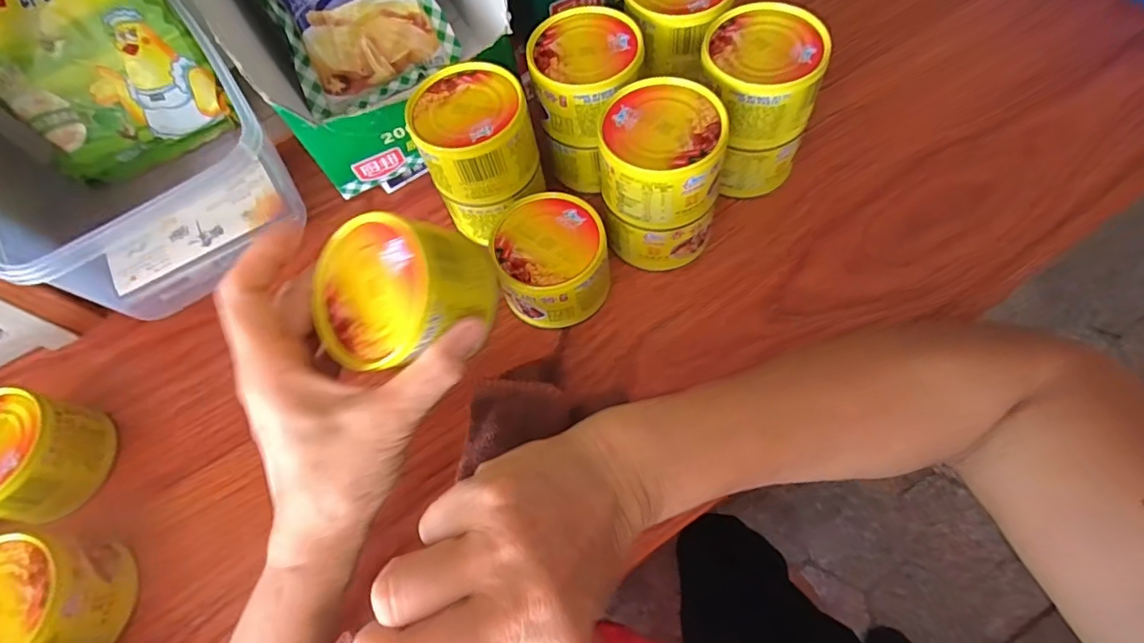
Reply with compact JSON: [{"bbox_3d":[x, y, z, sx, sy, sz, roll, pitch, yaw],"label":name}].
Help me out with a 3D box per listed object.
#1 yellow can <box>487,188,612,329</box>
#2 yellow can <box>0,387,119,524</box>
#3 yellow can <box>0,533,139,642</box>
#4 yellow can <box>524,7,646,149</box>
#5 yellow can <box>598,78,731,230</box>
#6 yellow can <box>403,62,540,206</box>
[{"bbox_3d":[-0.011,-0.039,0.352,0.071,0.049,0.070,-3,64,6],"label":"yellow can"},{"bbox_3d":[-0.331,0.082,0.329,0.073,0.048,0.070,-3,64,6],"label":"yellow can"},{"bbox_3d":[-0.288,0.154,0.290,0.074,0.047,0.070,-3,63,5],"label":"yellow can"},{"bbox_3d":[0.010,-0.158,0.356,0.070,0.046,0.076,-3,64,6],"label":"yellow can"},{"bbox_3d":[0.052,-0.098,0.322,0.071,0.046,0.070,0,64,7],"label":"yellow can"},{"bbox_3d":[-0.062,-0.118,0.344,0.069,0.052,0.071,-3,64,6],"label":"yellow can"}]

